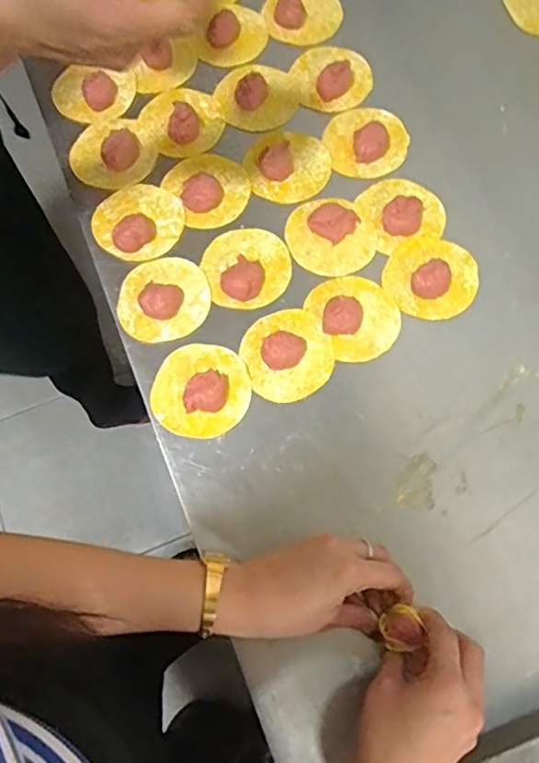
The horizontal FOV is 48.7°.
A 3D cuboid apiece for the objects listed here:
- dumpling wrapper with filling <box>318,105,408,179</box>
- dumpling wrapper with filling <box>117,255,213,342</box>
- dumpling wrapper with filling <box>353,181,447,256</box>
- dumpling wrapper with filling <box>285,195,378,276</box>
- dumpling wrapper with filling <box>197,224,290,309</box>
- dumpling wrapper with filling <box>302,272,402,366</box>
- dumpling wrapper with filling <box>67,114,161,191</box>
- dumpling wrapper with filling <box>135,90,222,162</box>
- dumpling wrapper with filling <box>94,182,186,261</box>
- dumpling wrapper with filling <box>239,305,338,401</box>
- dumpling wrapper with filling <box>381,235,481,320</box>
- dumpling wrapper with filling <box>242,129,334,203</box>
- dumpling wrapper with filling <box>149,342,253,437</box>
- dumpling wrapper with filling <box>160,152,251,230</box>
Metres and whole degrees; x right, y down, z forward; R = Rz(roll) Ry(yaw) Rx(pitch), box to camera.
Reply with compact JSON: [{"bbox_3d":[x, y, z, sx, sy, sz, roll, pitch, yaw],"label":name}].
[{"bbox_3d":[0.098,-0.245,0.597,0.083,0.017,0.080,-20,74,-6],"label":"dumpling wrapper with filling"},{"bbox_3d":[-0.097,-0.078,0.540,0.082,0.017,0.079,0,73,0],"label":"dumpling wrapper with filling"},{"bbox_3d":[0.128,-0.168,0.571,0.077,0.024,0.073,-20,74,-6],"label":"dumpling wrapper with filling"},{"bbox_3d":[0.056,-0.140,0.563,0.076,0.026,0.080,-26,75,-7],"label":"dumpling wrapper with filling"},{"bbox_3d":[-0.021,-0.110,0.552,0.079,0.015,0.079,-20,74,-6],"label":"dumpling wrapper with filling"},{"bbox_3d":[0.080,-0.064,0.536,0.070,0.023,0.082,-27,75,-8],"label":"dumpling wrapper with filling"},{"bbox_3d":[-0.156,-0.230,0.585,0.082,0.023,0.070,-24,75,-7],"label":"dumpling wrapper with filling"},{"bbox_3d":[-0.086,-0.267,0.591,0.076,0.030,0.082,-32,76,-9],"label":"dumpling wrapper with filling"},{"bbox_3d":[-0.125,-0.154,0.565,0.084,0.030,0.070,-24,75,-7],"label":"dumpling wrapper with filling"},{"bbox_3d":[0.016,-0.027,0.526,0.077,0.025,0.081,-21,74,-6],"label":"dumpling wrapper with filling"},{"bbox_3d":[0.151,-0.100,0.546,0.085,0.021,0.081,-43,78,-11],"label":"dumpling wrapper with filling"},{"bbox_3d":[0.019,-0.216,0.580,0.082,0.023,0.076,0,73,0],"label":"dumpling wrapper with filling"},{"bbox_3d":[-0.059,0.004,0.513,0.083,0.025,0.081,0,73,0],"label":"dumpling wrapper with filling"},{"bbox_3d":[-0.057,-0.189,0.577,0.074,0.013,0.076,-28,75,-8],"label":"dumpling wrapper with filling"}]

